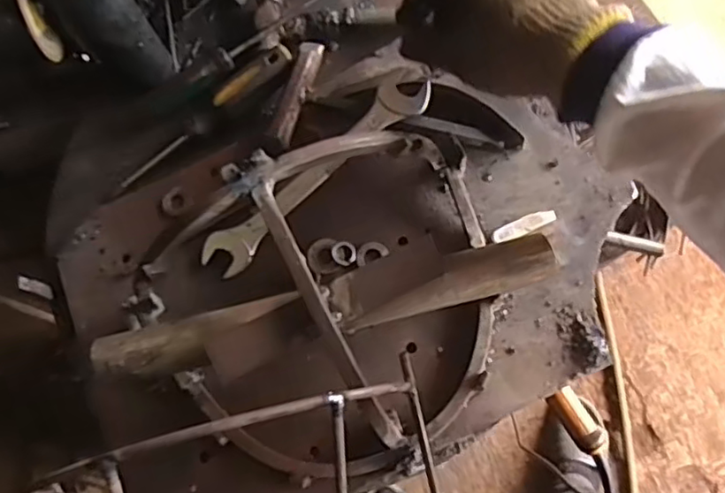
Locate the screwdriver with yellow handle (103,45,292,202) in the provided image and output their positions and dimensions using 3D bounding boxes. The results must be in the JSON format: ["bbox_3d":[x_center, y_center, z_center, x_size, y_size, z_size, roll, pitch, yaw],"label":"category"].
[{"bbox_3d":[-0.139,-0.104,0.528,0.197,0.021,0.030,-37,78,7],"label":"screwdriver with yellow handle"}]

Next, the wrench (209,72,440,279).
[{"bbox_3d":[-0.036,-0.058,0.484,0.215,0.012,0.037,-42,83,-3],"label":"wrench"}]

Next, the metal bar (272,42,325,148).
[{"bbox_3d":[-0.053,-0.126,0.505,0.020,0.013,0.094,15,77,7],"label":"metal bar"}]

